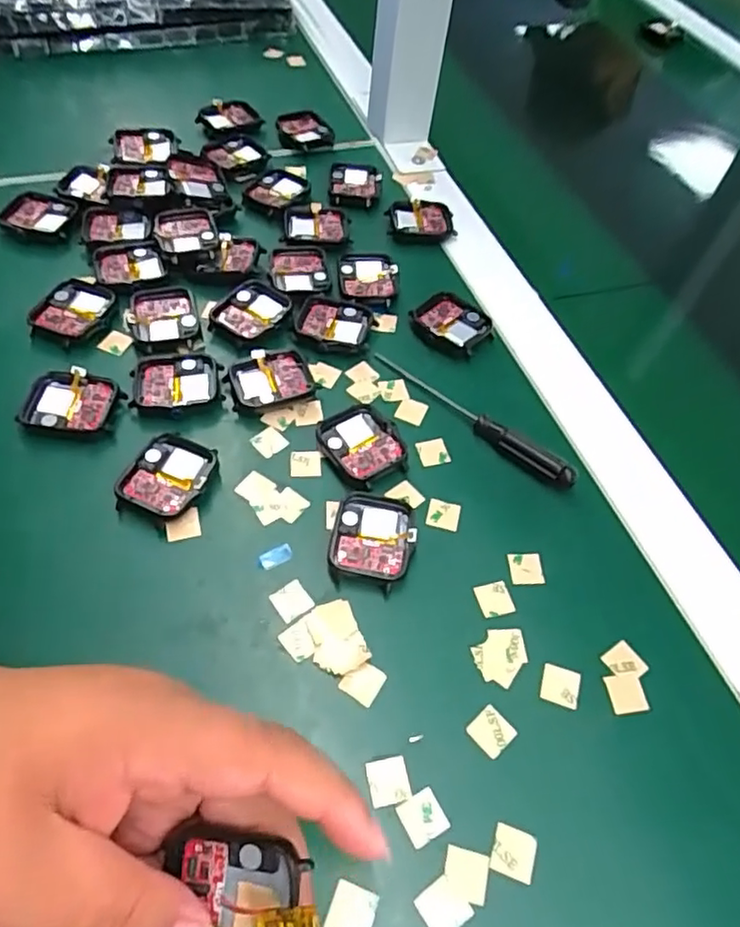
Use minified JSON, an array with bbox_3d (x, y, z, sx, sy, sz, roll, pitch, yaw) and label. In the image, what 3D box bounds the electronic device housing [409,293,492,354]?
[{"bbox_3d":[0.051,-0.085,0.380,0.042,0.011,0.036,38,61,19],"label":"electronic device housing"}]

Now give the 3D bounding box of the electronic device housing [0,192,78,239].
[{"bbox_3d":[-0.215,-0.161,0.405,0.045,0.007,0.038,12,56,3],"label":"electronic device housing"}]

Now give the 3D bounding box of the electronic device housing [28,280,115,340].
[{"bbox_3d":[-0.173,-0.088,0.360,0.039,0.011,0.040,16,56,5],"label":"electronic device housing"}]

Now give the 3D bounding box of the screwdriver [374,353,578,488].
[{"bbox_3d":[0.055,-0.028,0.339,0.130,0.015,0.011,40,62,20],"label":"screwdriver"}]

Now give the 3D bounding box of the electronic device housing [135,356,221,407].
[{"bbox_3d":[-0.106,-0.044,0.335,0.044,0.007,0.037,-3,57,-7],"label":"electronic device housing"}]

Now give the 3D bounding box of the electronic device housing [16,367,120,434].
[{"bbox_3d":[-0.156,-0.031,0.322,0.043,0.011,0.036,7,56,0],"label":"electronic device housing"}]

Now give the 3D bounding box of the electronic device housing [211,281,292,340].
[{"bbox_3d":[-0.071,-0.092,0.369,0.036,0.004,0.041,28,58,14],"label":"electronic device housing"}]

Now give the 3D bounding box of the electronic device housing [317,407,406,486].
[{"bbox_3d":[-0.004,-0.009,0.324,0.036,0.009,0.044,-33,65,-24],"label":"electronic device housing"}]

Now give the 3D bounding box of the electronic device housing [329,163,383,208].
[{"bbox_3d":[-0.010,-0.207,0.455,0.037,0.006,0.049,3,56,-3],"label":"electronic device housing"}]

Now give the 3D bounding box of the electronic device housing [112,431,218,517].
[{"bbox_3d":[-0.099,0.007,0.304,0.039,0.012,0.042,22,57,10],"label":"electronic device housing"}]

